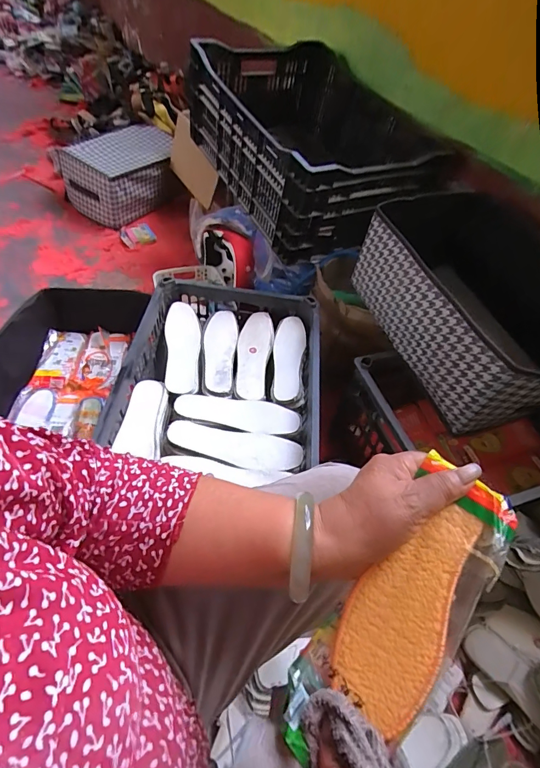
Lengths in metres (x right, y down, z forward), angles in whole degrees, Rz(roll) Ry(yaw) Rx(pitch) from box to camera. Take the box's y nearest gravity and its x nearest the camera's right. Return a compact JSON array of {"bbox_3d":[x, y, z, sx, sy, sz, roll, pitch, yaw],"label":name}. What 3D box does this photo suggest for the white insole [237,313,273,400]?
[{"bbox_3d":[-0.034,-0.062,0.838,0.067,0.024,0.222,7,49,0],"label":"white insole"}]

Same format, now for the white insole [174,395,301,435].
[{"bbox_3d":[-0.058,0.054,0.743,0.220,0.010,0.076,5,49,-1],"label":"white insole"}]

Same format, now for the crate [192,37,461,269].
[{"bbox_3d":[0.106,-0.604,1.036,0.440,0.278,0.598,-17,53,-19],"label":"crate"}]

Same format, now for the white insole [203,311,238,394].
[{"bbox_3d":[-0.104,-0.072,0.838,0.065,0.011,0.215,4,49,-3],"label":"white insole"}]

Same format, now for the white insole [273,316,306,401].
[{"bbox_3d":[0.038,-0.056,0.835,0.063,0.010,0.211,-6,50,12],"label":"white insole"}]

